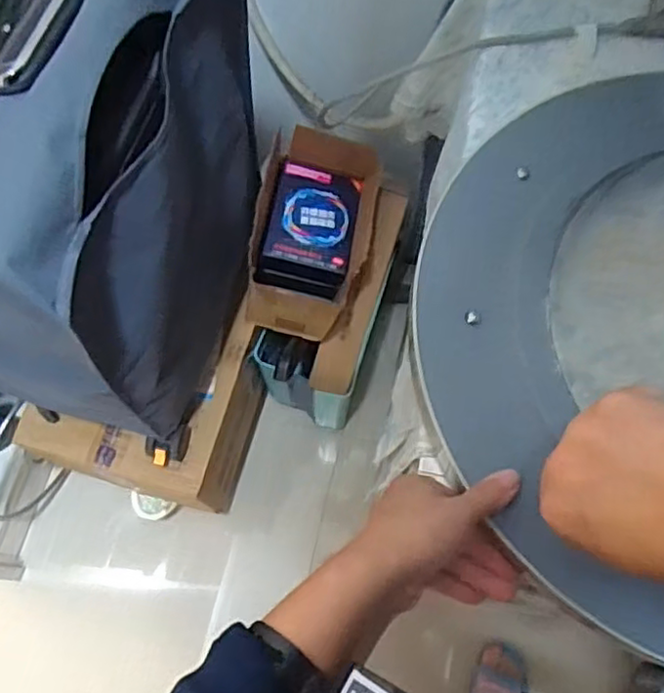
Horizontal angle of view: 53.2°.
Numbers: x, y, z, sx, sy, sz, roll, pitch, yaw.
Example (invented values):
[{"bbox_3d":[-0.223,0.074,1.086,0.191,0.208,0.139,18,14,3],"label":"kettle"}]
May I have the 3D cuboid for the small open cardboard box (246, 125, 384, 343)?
[{"bbox_3d":[-0.023,-0.162,0.984,0.161,0.177,0.245,13,70,5],"label":"small open cardboard box"}]

